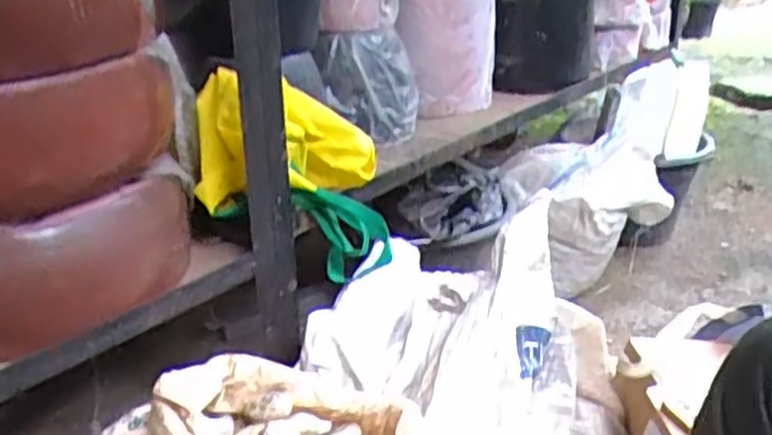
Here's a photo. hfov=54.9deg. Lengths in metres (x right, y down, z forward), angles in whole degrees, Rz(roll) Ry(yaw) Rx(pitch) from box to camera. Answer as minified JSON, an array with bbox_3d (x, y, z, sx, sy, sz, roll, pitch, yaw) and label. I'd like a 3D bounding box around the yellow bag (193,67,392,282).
[{"bbox_3d":[-0.101,-0.037,0.832,0.200,0.223,0.090,1,24,4],"label":"yellow bag"}]

